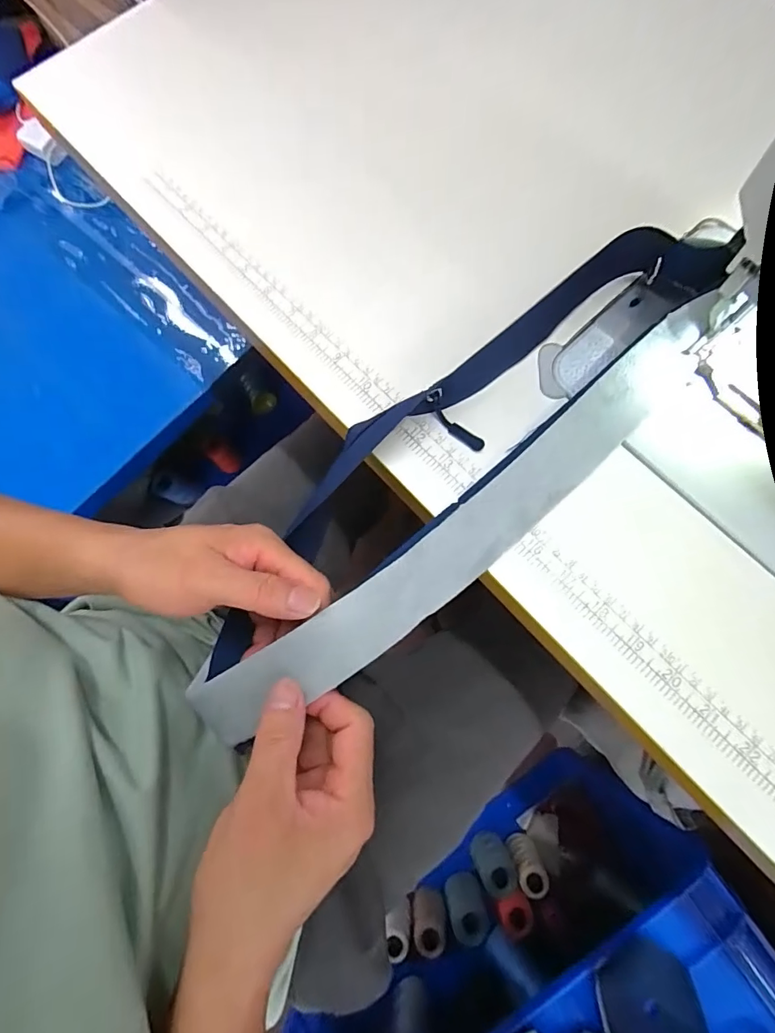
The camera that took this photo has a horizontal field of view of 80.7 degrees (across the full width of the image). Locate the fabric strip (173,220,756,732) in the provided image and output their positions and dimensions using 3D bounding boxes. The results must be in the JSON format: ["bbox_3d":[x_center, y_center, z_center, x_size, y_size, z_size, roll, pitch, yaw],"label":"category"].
[{"bbox_3d":[0.046,-0.035,0.277,0.409,0.040,0.116,-43,79,-8],"label":"fabric strip"}]

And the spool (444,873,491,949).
[{"bbox_3d":[0.134,0.658,0.771,0.064,0.082,0.065,-12,75,-1],"label":"spool"}]

